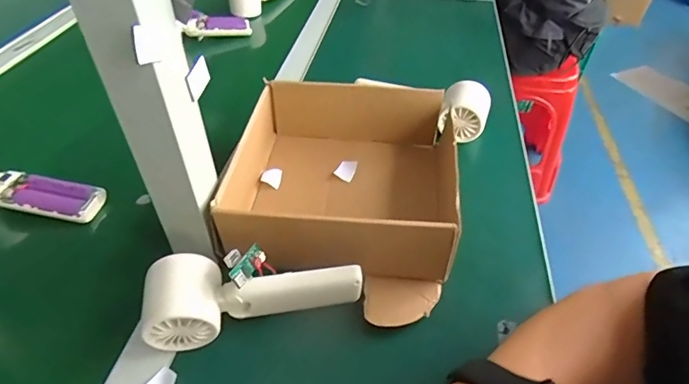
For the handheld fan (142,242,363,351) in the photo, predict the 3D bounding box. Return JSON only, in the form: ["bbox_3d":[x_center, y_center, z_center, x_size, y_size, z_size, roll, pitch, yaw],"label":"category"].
[{"bbox_3d":[-0.069,0.076,0.342,0.162,0.058,0.053,-6,45,-7],"label":"handheld fan"}]

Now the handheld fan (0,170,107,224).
[{"bbox_3d":[-0.327,-0.010,0.435,0.159,0.060,0.056,6,45,4],"label":"handheld fan"}]

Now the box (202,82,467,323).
[{"bbox_3d":[0.000,-0.007,0.428,0.200,0.080,0.245,6,44,5],"label":"box"}]

